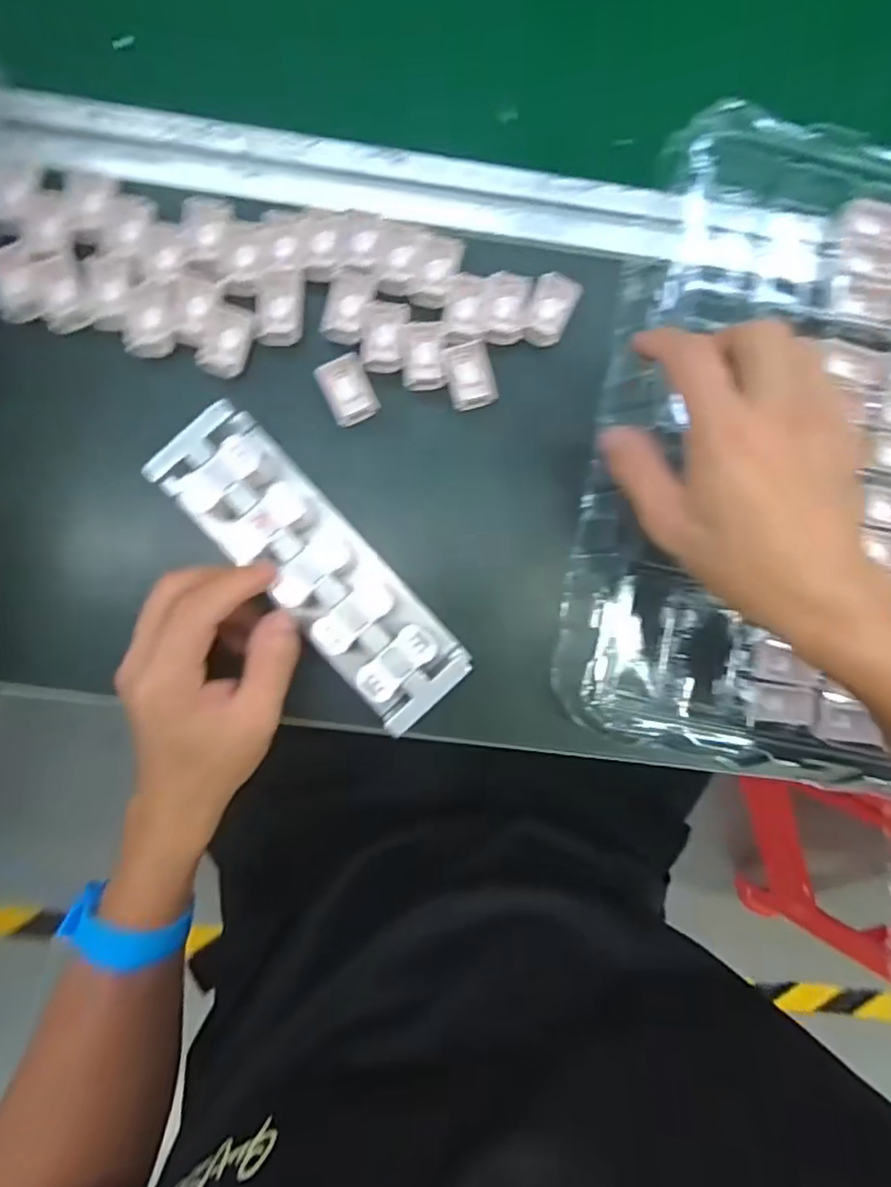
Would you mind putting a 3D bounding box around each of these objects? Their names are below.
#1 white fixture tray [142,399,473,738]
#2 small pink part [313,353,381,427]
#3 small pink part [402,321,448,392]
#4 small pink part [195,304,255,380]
[{"bbox_3d":[-0.069,-0.012,0.341,0.054,0.042,0.185,-42,91,-1],"label":"white fixture tray"},{"bbox_3d":[-0.055,-0.116,0.362,0.027,0.008,0.035,-25,90,-2],"label":"small pink part"},{"bbox_3d":[-0.012,-0.136,0.361,0.025,0.005,0.038,-1,90,-1],"label":"small pink part"},{"bbox_3d":[-0.123,-0.142,0.357,0.023,0.007,0.038,17,89,-2],"label":"small pink part"}]

